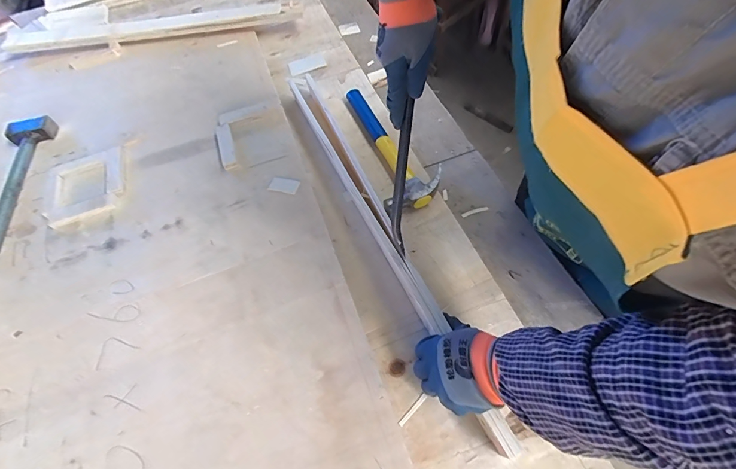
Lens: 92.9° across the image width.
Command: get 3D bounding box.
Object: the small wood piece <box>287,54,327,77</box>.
[{"bbox_3d":[-0.152,-0.423,0.871,0.089,0.004,0.054,-23,62,-11],"label":"small wood piece"}]

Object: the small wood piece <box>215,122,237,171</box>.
[{"bbox_3d":[-0.274,-0.168,0.675,0.029,0.019,0.110,-19,61,-8],"label":"small wood piece"}]

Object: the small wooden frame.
[{"bbox_3d":[-0.520,-0.091,0.647,0.143,0.012,0.153,-22,61,-10],"label":"small wooden frame"}]

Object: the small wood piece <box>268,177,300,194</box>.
[{"bbox_3d":[-0.149,-0.089,0.627,0.053,0.004,0.031,14,62,10],"label":"small wood piece"}]

